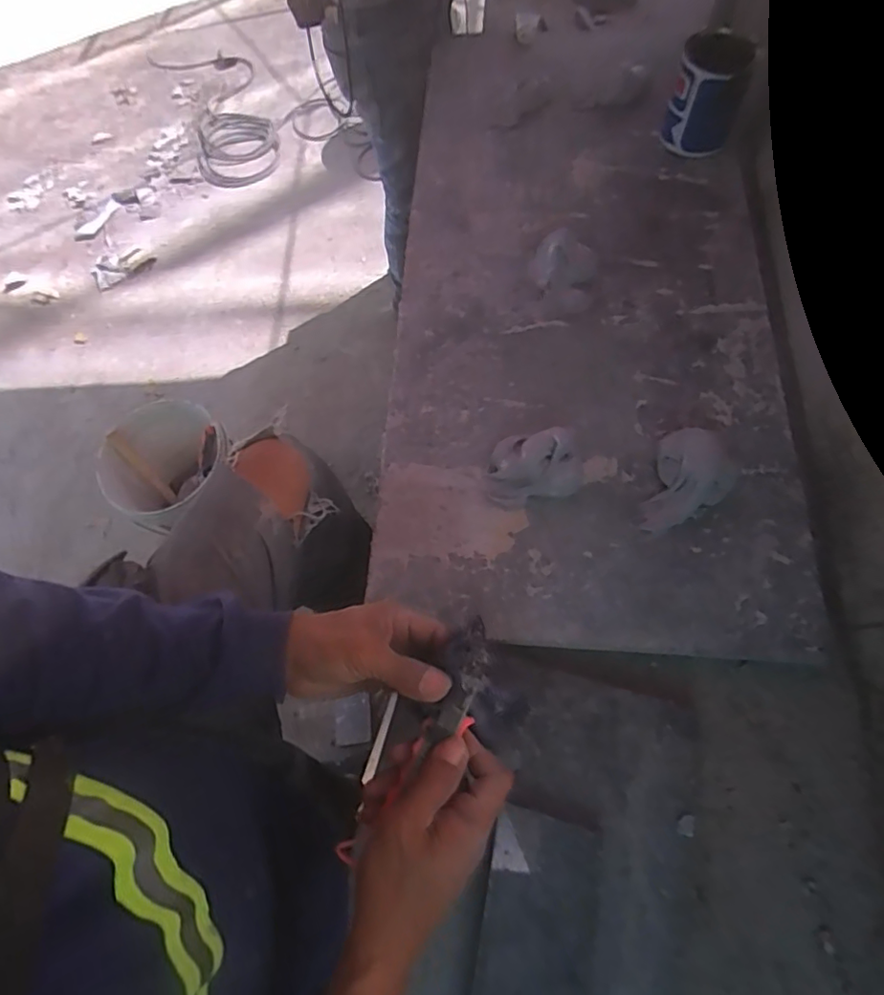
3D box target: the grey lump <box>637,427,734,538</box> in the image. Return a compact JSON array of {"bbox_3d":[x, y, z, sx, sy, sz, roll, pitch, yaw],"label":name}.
[{"bbox_3d":[0.273,-0.017,0.617,0.091,0.049,0.131,36,73,15],"label":"grey lump"}]

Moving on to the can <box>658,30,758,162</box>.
[{"bbox_3d":[0.392,-0.591,0.817,0.099,0.138,0.099,-2,67,4],"label":"can"}]

